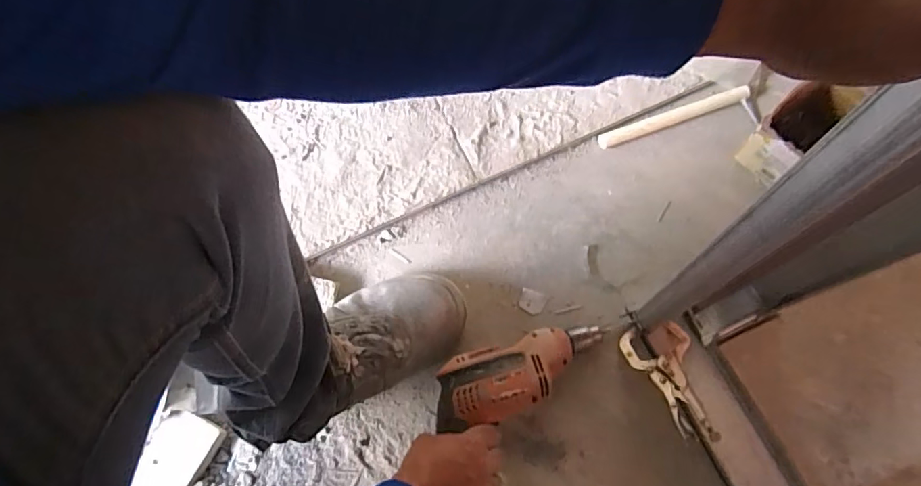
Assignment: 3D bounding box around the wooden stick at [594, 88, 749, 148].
[{"bbox_3d":[0.313,-0.183,0.766,0.232,0.020,0.021,-19,70,-3],"label":"wooden stick"}]

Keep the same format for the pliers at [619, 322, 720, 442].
[{"bbox_3d":[0.246,0.157,0.602,0.071,0.027,0.155,-11,42,-3],"label":"pliers"}]

